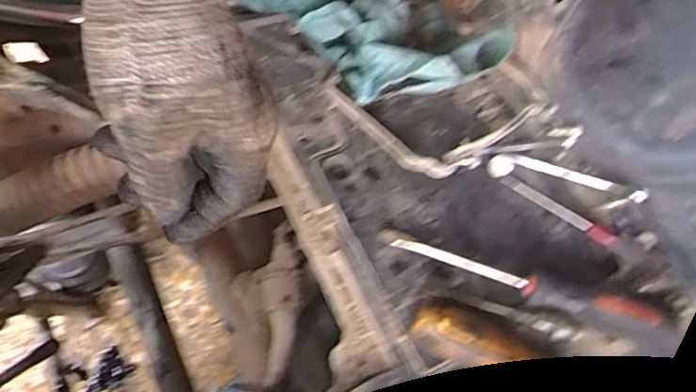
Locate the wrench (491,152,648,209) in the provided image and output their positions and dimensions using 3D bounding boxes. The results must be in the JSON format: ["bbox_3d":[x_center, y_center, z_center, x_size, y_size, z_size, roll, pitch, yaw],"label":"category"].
[{"bbox_3d":[0.158,-0.011,0.395,0.110,0.011,0.022,18,66,5],"label":"wrench"}]

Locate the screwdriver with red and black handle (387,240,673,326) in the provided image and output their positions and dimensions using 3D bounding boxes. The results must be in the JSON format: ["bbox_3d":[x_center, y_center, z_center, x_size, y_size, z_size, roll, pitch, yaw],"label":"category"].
[{"bbox_3d":[0.113,0.055,0.350,0.170,0.020,0.020,17,66,4],"label":"screwdriver with red and black handle"}]

